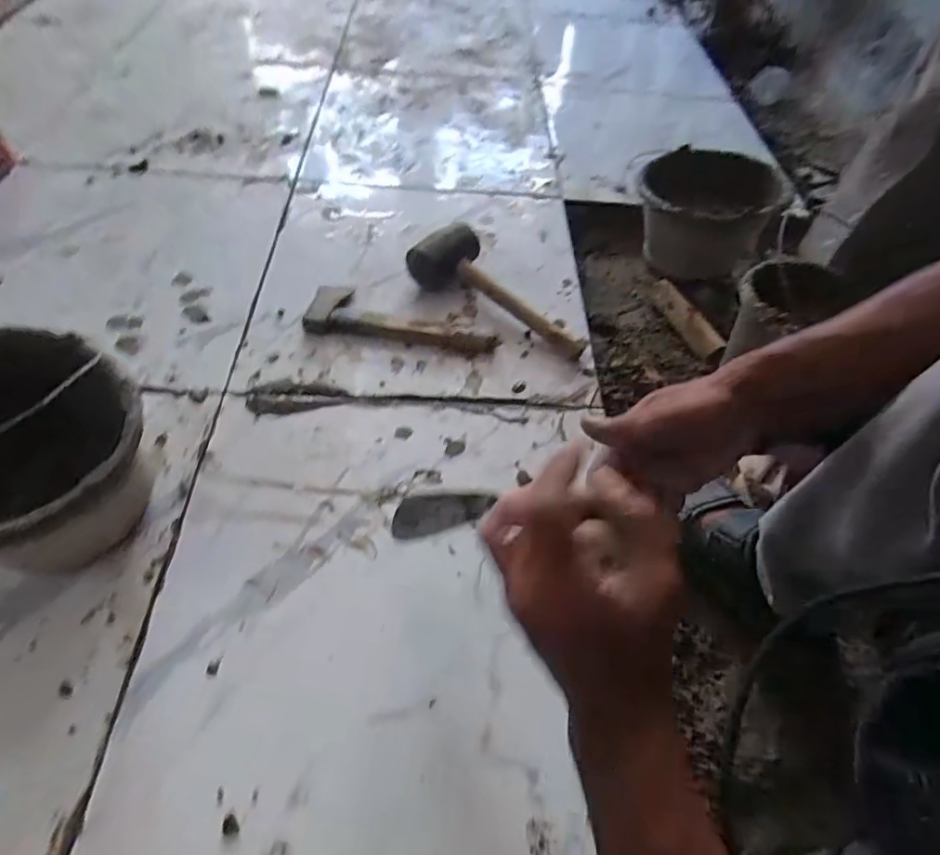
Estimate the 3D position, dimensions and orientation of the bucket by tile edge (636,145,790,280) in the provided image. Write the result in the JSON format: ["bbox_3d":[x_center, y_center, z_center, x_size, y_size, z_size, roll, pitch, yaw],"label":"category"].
[{"bbox_3d":[0.401,-0.380,0.916,0.224,0.150,0.202,5,54,-1],"label":"bucket by tile edge"}]

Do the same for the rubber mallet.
[{"bbox_3d":[0.055,-0.211,0.765,0.286,0.054,0.121,27,57,14],"label":"rubber mallet"}]

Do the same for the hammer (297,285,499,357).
[{"bbox_3d":[-0.094,-0.156,0.748,0.268,0.026,0.091,6,54,0],"label":"hammer"}]

